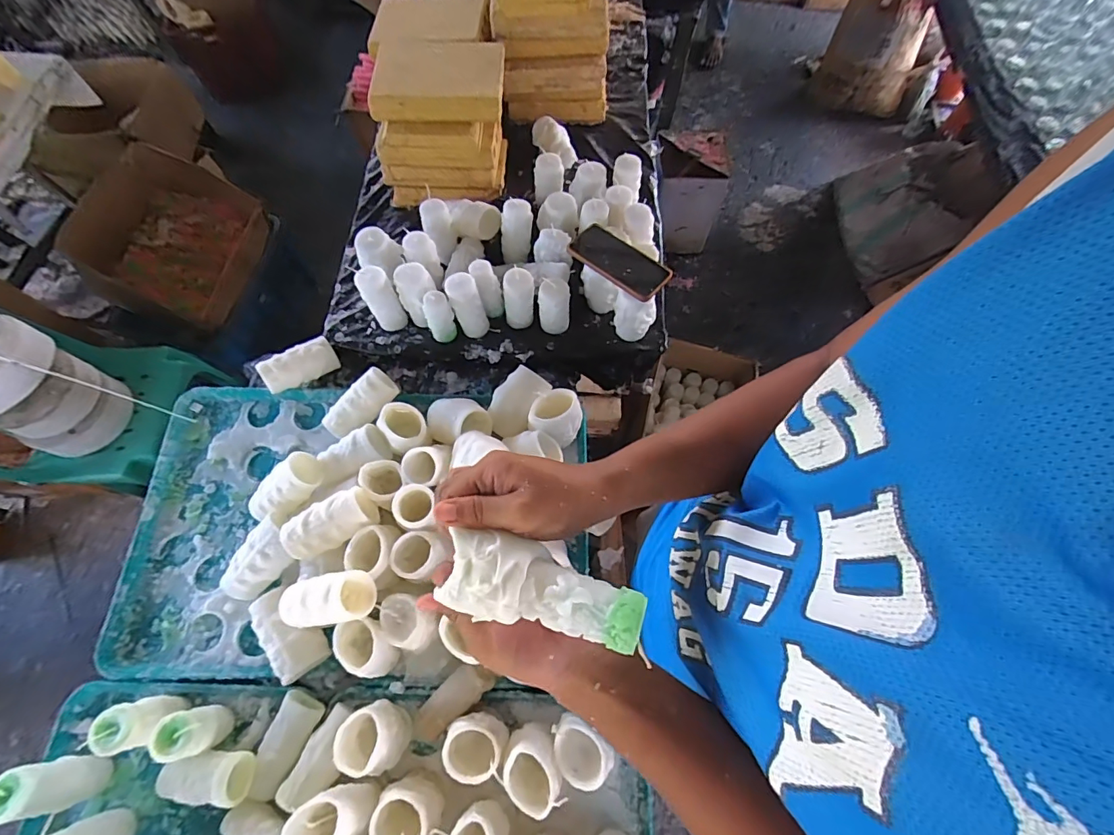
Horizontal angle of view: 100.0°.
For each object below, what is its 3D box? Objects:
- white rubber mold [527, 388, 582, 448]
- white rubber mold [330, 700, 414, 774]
[{"bbox_3d":[-0.001,-0.002,0.722,0.074,0.074,0.065,13,69,4],"label":"white rubber mold"},{"bbox_3d":[-0.229,0.401,0.592,0.065,0.096,0.068,0,68,-1],"label":"white rubber mold"}]

